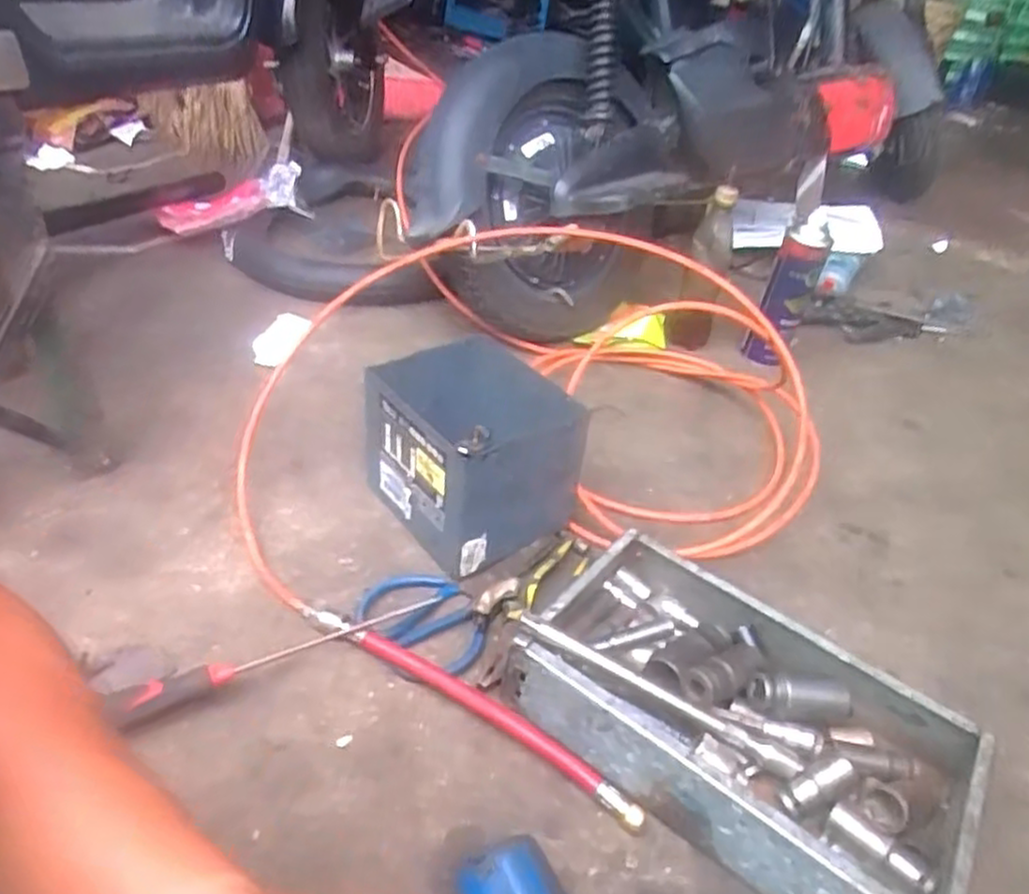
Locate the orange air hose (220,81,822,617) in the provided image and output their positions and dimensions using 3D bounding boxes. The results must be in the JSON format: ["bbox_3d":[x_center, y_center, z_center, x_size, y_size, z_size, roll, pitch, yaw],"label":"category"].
[{"bbox_3d":[0.012,-0.127,0.885,0.696,0.239,0.580,-8,39,-24],"label":"orange air hose"}]

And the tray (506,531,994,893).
[{"bbox_3d":[0.181,0.217,0.606,0.333,0.081,0.205,30,42,24],"label":"tray"}]

